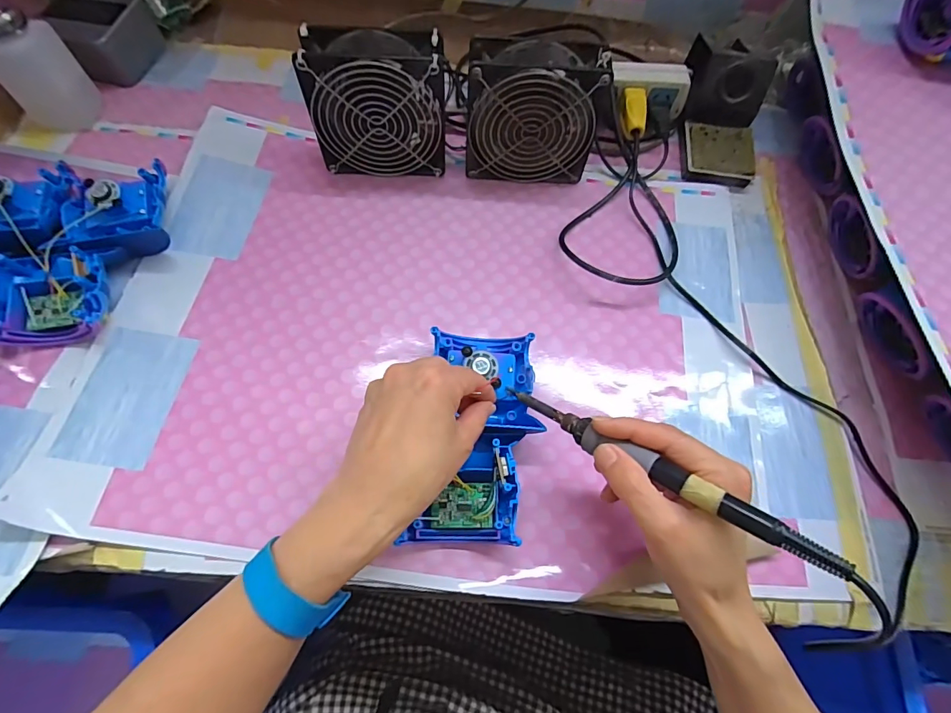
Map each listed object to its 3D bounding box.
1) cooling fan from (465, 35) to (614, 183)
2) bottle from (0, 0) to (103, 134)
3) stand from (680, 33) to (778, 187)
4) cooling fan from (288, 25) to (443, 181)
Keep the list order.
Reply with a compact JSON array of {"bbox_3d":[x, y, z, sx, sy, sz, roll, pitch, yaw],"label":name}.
[{"bbox_3d":[0.052,-0.224,0.418,0.121,0.114,0.050,4,67,-1],"label":"cooling fan"},{"bbox_3d":[-0.412,-0.272,0.422,0.050,0.093,0.059,4,67,-2],"label":"bottle"},{"bbox_3d":[0.260,-0.263,0.466,0.069,0.071,0.151,7,67,0],"label":"stand"},{"bbox_3d":[-0.087,-0.231,0.413,0.121,0.116,0.056,-1,67,-4],"label":"cooling fan"}]

